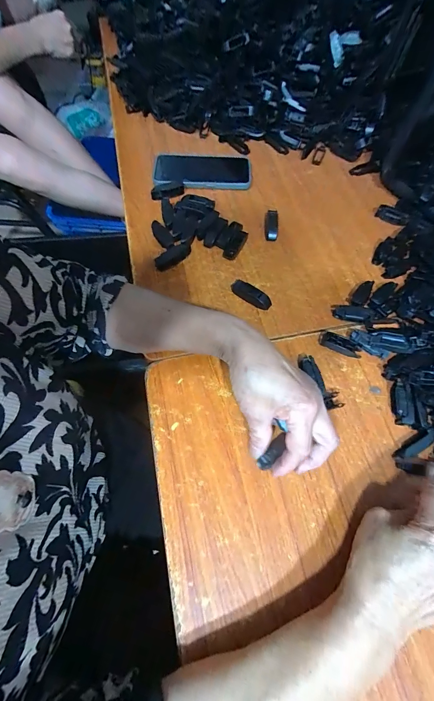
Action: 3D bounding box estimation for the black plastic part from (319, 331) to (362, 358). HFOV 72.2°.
[{"bbox_3d":[0.154,-0.007,0.370,0.051,0.013,0.019,29,66,11],"label":"black plastic part"}]

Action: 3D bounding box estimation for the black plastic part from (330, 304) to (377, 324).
[{"bbox_3d":[0.178,-0.048,0.391,0.051,0.013,0.021,17,65,5],"label":"black plastic part"}]

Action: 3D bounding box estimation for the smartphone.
[{"bbox_3d":[-0.024,-0.307,0.508,0.162,0.011,0.083,0,65,-3],"label":"smartphone"}]

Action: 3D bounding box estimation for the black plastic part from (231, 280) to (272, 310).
[{"bbox_3d":[0.045,-0.075,0.398,0.060,0.019,0.018,33,67,12],"label":"black plastic part"}]

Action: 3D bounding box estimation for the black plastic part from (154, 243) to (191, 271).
[{"bbox_3d":[-0.063,-0.135,0.428,0.057,0.009,0.026,-35,71,-18],"label":"black plastic part"}]

